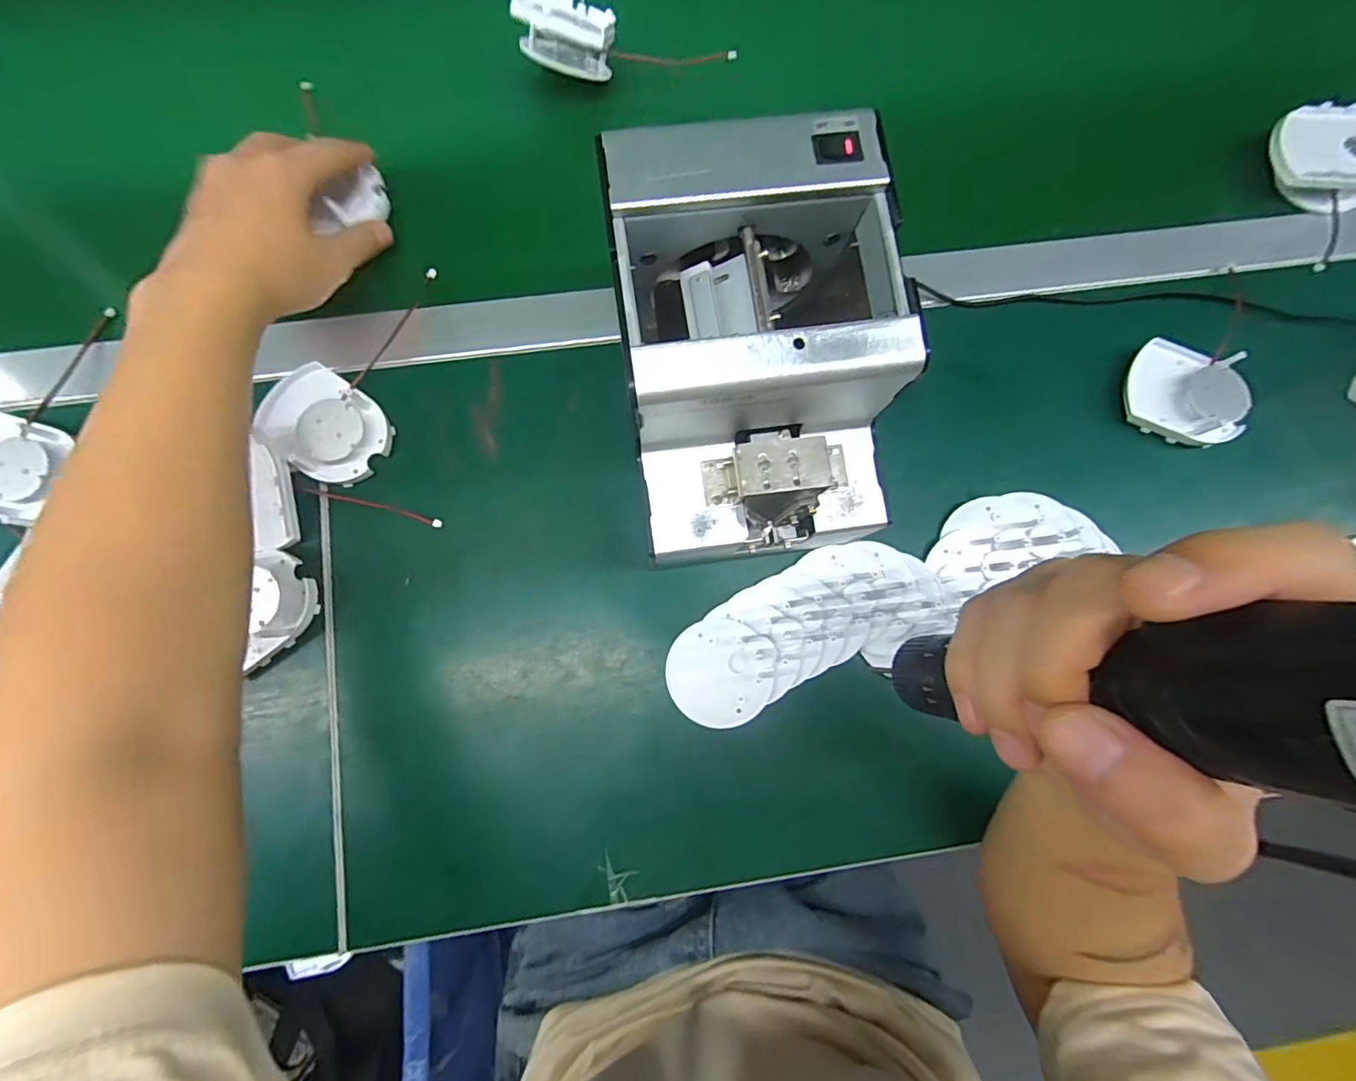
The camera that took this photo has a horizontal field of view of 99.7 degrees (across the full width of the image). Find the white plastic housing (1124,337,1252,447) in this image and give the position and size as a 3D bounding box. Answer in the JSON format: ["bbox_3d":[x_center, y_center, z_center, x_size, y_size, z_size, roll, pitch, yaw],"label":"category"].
[{"bbox_3d":[0.332,-0.095,0.372,0.074,0.023,0.056,26,80,3],"label":"white plastic housing"}]

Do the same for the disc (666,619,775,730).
[{"bbox_3d":[0.025,0.080,0.346,0.062,0.007,0.062,-1,84,11],"label":"disc"}]

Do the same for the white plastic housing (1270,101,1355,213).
[{"bbox_3d":[0.470,-0.275,0.413,0.066,0.035,0.066,-2,76,7],"label":"white plastic housing"}]

